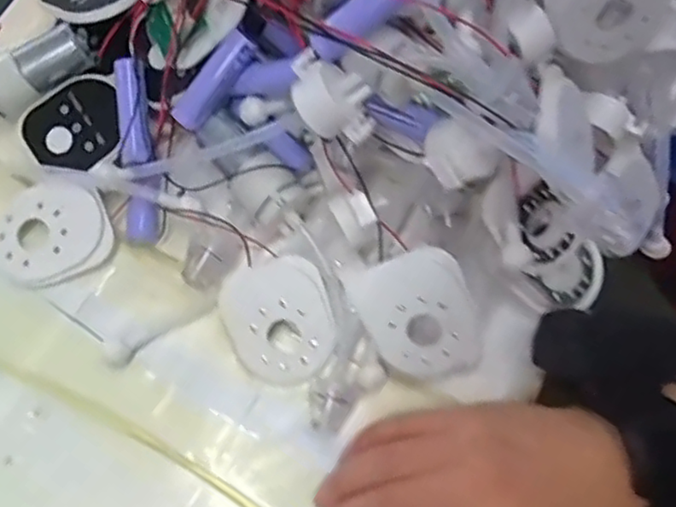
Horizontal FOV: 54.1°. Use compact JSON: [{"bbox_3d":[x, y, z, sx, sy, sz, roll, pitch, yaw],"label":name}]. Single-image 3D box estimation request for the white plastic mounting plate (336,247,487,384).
[{"bbox_3d":[0.036,0.030,0.299,0.048,0.008,0.063,-20,104,9],"label":"white plastic mounting plate"}]

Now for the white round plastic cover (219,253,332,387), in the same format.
[{"bbox_3d":[-0.028,0.032,0.308,0.049,0.009,0.055,-14,91,5],"label":"white round plastic cover"}]

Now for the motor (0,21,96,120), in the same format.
[{"bbox_3d":[-0.148,-0.091,0.327,0.056,0.027,0.021,-33,77,-11],"label":"motor"}]

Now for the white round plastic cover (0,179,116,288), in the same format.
[{"bbox_3d":[-0.137,-0.010,0.317,0.054,0.011,0.047,-19,74,-7],"label":"white round plastic cover"}]

